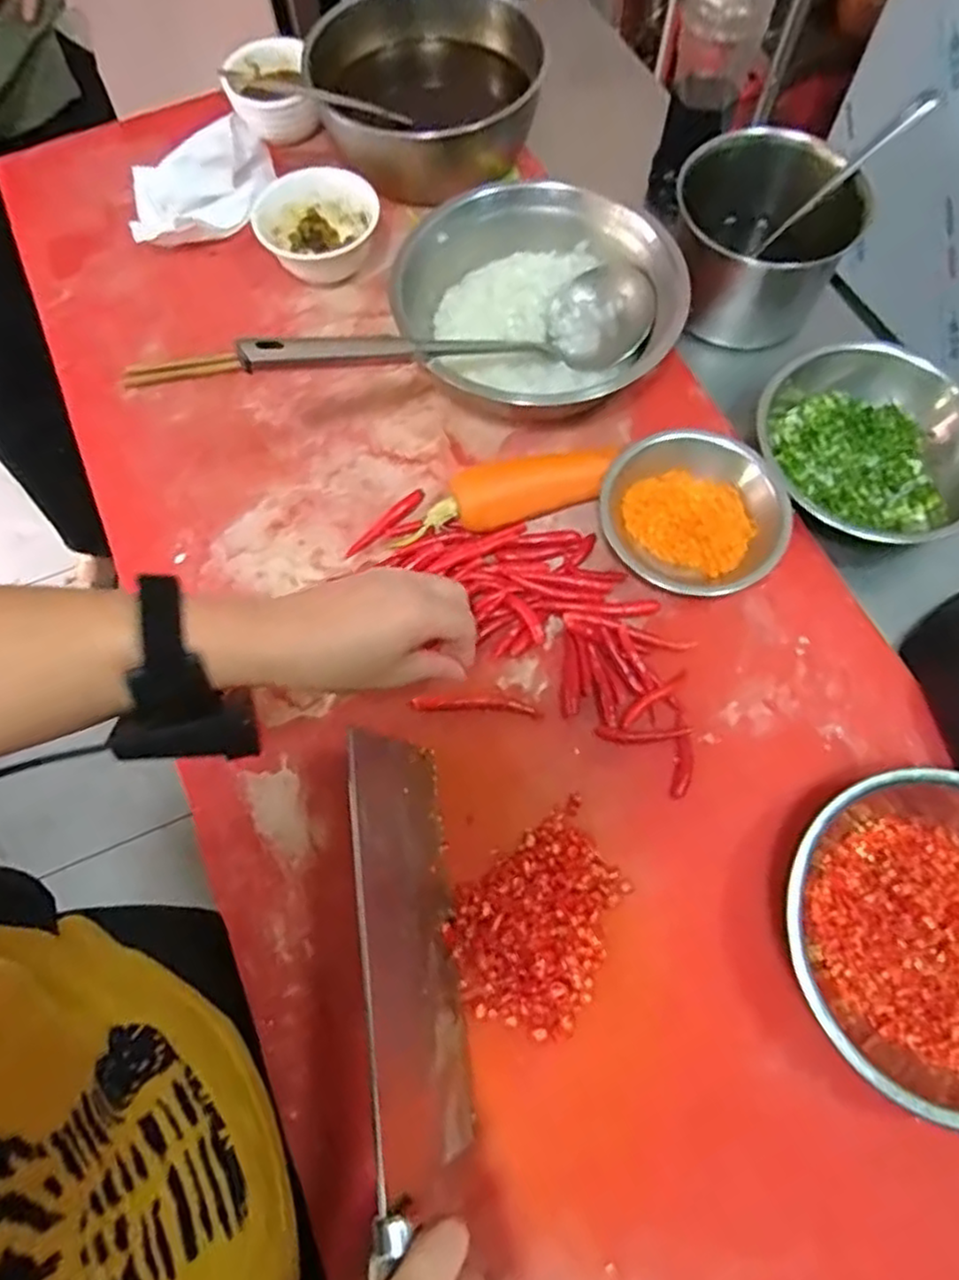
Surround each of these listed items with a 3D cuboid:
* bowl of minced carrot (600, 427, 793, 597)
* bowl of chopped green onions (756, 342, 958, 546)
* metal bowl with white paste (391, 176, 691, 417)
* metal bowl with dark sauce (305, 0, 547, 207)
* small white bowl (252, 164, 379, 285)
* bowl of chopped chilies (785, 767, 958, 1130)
[{"bbox_3d":[0.165,-0.098,0.528,0.132,0.059,0.111,43,76,15],"label":"bowl of minced carrot"},{"bbox_3d":[0.309,-0.162,0.555,0.151,0.067,0.180,-8,69,-2],"label":"bowl of chopped green onions"},{"bbox_3d":[0.045,-0.273,0.567,0.189,0.095,0.212,-16,70,-5],"label":"metal bowl with white paste"},{"bbox_3d":[-0.049,-0.521,0.669,0.207,0.085,0.192,0,69,1],"label":"metal bowl with dark sauce"},{"bbox_3d":[-0.144,-0.372,0.632,0.103,0.055,0.090,4,69,3],"label":"small white bowl"},{"bbox_3d":[0.284,0.180,0.426,0.184,0.067,0.184,0,69,1],"label":"bowl of chopped chilies"}]

